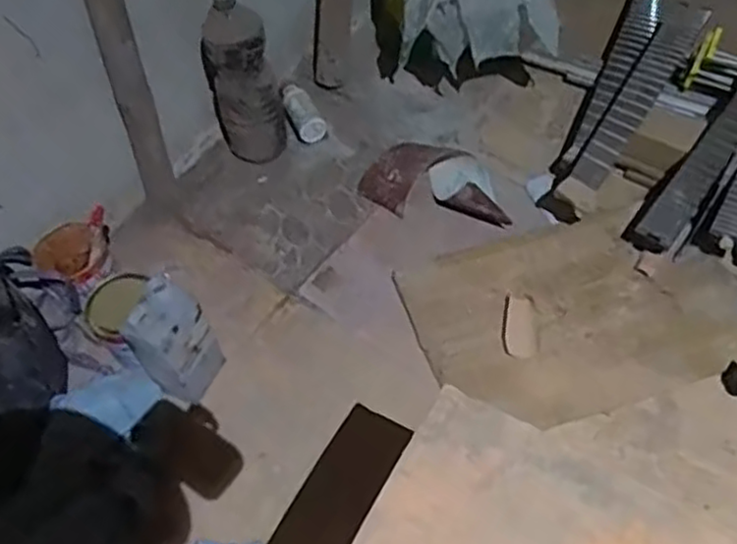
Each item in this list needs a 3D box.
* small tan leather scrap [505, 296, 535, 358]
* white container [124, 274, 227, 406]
[{"bbox_3d":[0.224,0.082,1.070,0.042,0.007,0.100,0,57,5],"label":"small tan leather scrap"},{"bbox_3d":[-0.264,0.105,0.979,0.065,0.203,0.105,15,60,14],"label":"white container"}]

